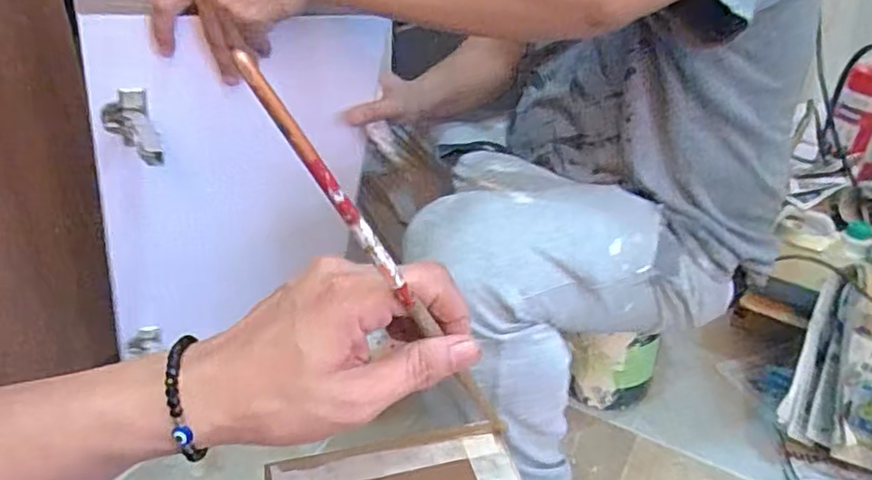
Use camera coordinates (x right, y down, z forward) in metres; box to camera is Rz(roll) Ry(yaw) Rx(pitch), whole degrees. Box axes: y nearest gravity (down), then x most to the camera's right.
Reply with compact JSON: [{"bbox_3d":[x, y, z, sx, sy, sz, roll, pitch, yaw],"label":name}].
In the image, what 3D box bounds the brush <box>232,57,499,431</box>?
[{"bbox_3d":[-0.009,0.033,0.308,0.009,0.286,0.009,-45,48,-14],"label":"brush"}]

